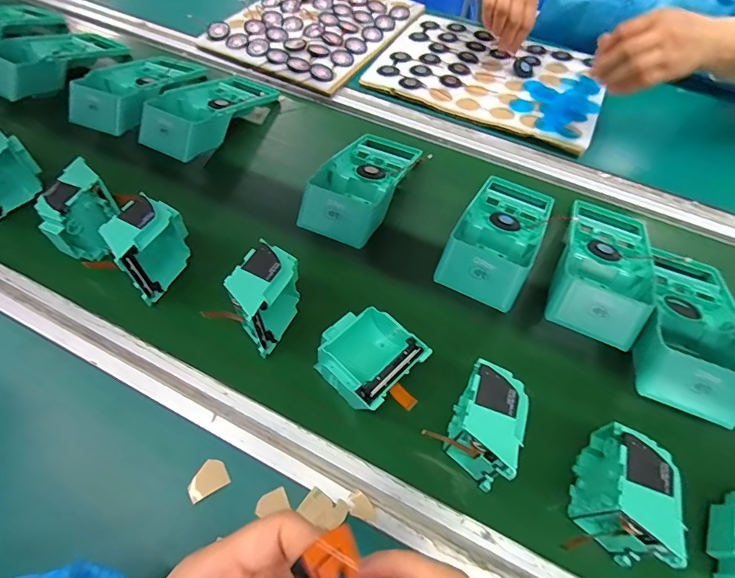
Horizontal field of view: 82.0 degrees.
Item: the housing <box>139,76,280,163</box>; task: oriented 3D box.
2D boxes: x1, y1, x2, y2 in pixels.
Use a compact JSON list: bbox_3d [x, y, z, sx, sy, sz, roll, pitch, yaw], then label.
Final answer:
[{"bbox_3d":[-0.204,-0.236,0.549,0.092,0.051,0.191,22,58,14],"label":"housing"}]

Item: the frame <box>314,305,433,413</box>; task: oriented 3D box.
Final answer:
[{"bbox_3d":[0.002,0.067,0.371,0.077,0.047,0.093,-39,64,-24],"label":"frame"}]

